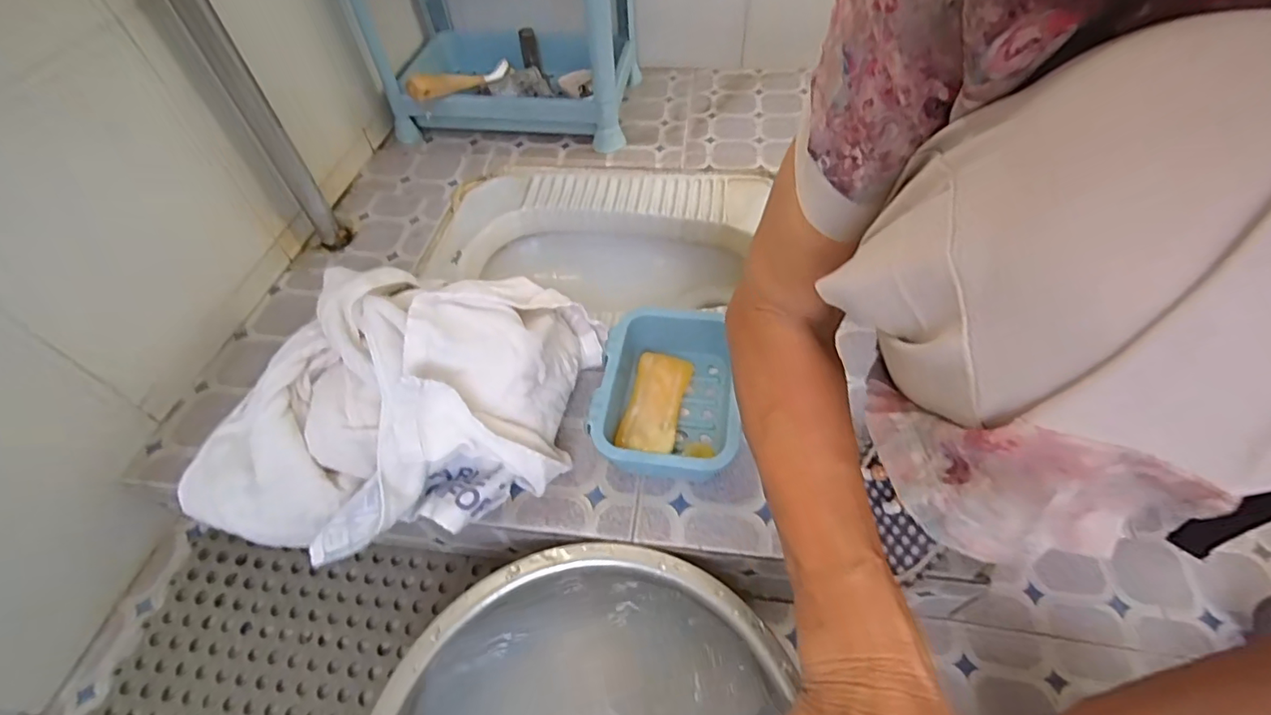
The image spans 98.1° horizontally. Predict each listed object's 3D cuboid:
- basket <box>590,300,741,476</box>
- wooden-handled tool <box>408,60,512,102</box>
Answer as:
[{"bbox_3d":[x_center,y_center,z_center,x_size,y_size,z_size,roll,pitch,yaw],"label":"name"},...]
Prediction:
[{"bbox_3d":[0.027,0.034,0.524,0.119,0.061,0.175,4,52,7],"label":"basket"},{"bbox_3d":[-0.260,-0.419,0.834,0.024,0.033,0.207,24,41,16],"label":"wooden-handled tool"}]

